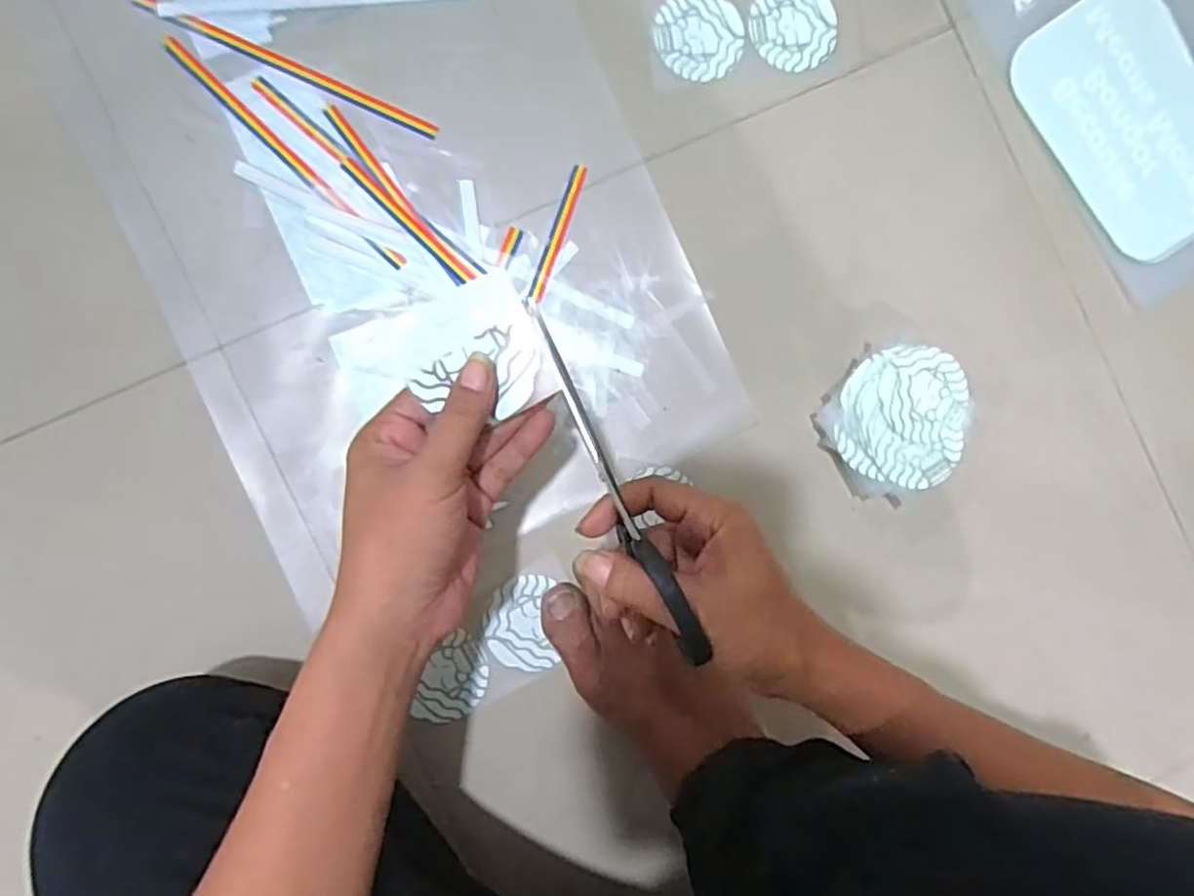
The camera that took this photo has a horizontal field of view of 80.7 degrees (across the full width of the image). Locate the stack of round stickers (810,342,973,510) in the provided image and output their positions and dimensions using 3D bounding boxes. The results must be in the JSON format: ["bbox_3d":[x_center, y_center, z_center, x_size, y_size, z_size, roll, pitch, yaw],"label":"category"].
[{"bbox_3d":[0.220,-0.021,0.517,0.112,0.034,0.102,-39,94,-3],"label":"stack of round stickers"}]

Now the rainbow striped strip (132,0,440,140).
[{"bbox_3d":[-0.217,-0.268,0.495,0.219,0.004,0.011,23,89,-5],"label":"rainbow striped strip"}]

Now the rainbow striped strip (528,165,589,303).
[{"bbox_3d":[-0.028,-0.155,0.509,0.011,0.007,0.104,19,90,-5],"label":"rainbow striped strip"}]

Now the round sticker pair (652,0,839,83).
[{"bbox_3d":[0.111,-0.311,0.523,0.134,0.005,0.067,-8,92,-5],"label":"round sticker pair"}]

